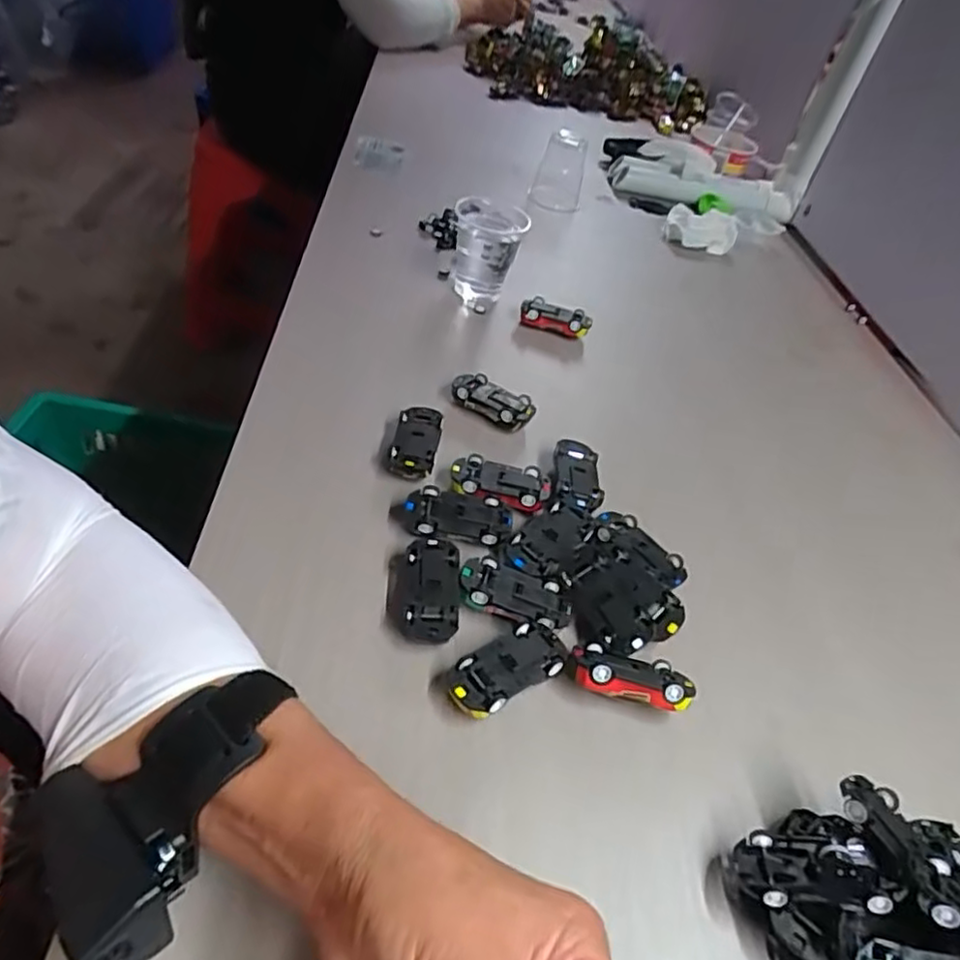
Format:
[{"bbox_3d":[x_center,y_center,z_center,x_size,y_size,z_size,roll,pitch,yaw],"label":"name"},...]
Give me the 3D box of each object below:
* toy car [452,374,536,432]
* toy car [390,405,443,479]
[{"bbox_3d":[0.010,-0.058,0.505,0.064,0.024,0.027,32,45,18],"label":"toy car"},{"bbox_3d":[-0.042,-0.024,0.459,0.028,0.019,0.061,12,43,-3],"label":"toy car"}]

